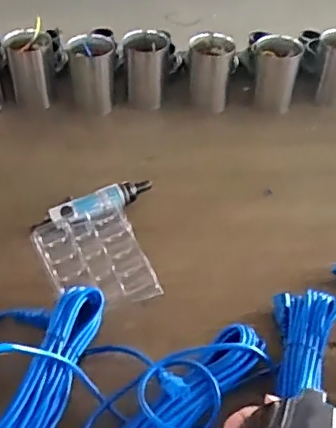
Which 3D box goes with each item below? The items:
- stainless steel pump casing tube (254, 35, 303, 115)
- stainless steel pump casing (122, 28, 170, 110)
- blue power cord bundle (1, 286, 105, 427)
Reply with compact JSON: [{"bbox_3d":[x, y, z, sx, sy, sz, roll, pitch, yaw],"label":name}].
[{"bbox_3d":[0.219,-0.287,1.153,0.085,0.131,0.078,-1,44,-3],"label":"stainless steel pump casing tube"},{"bbox_3d":[-0.048,-0.294,1.150,0.092,0.134,0.081,6,44,4],"label":"stainless steel pump casing"},{"bbox_3d":[-0.164,0.218,0.648,0.075,0.060,0.334,16,46,13],"label":"blue power cord bundle"}]

